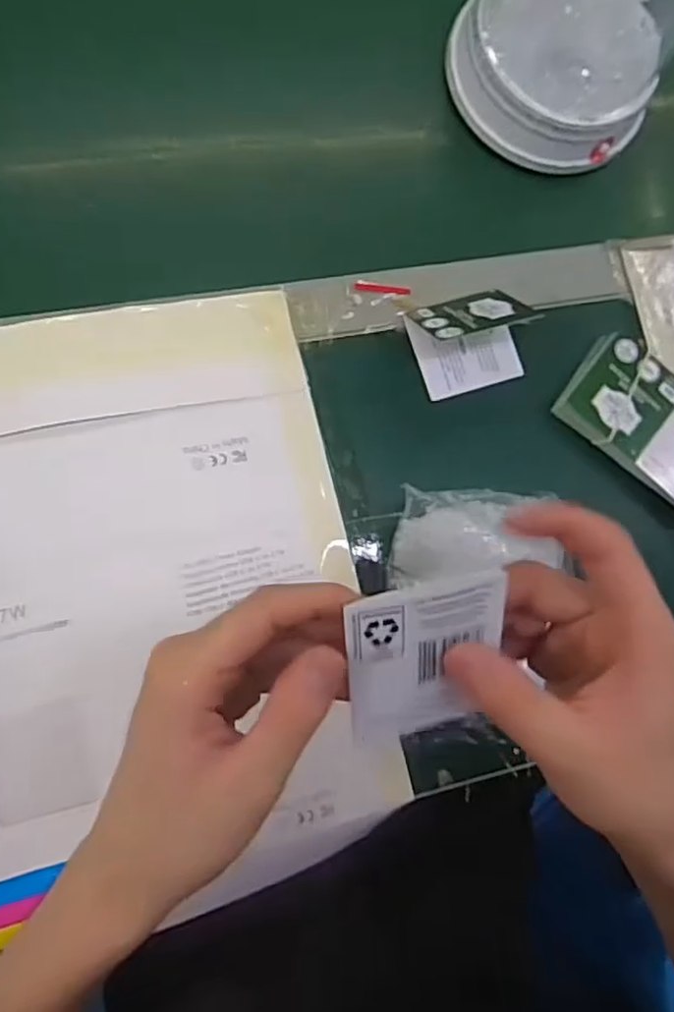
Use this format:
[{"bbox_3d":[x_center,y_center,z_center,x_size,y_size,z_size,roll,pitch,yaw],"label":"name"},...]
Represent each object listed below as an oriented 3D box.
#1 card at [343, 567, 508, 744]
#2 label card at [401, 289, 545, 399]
[{"bbox_3d":[0.035,0.059,0.246,0.060,0.004,0.070,-10,118,-11],"label":"card"},{"bbox_3d":[0.091,-0.113,0.421,0.074,0.042,0.065,-17,87,-11],"label":"label card"}]

